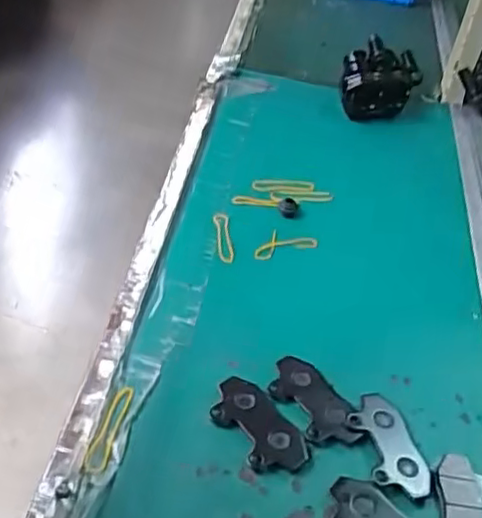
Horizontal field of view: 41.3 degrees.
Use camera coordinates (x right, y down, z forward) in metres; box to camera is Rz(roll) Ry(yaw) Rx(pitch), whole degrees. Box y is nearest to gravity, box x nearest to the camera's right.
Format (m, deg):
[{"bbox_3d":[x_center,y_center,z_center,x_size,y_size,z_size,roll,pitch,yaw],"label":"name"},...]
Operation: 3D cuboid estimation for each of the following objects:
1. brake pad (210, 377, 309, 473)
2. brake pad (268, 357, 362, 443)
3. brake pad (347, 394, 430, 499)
[{"bbox_3d":[0.010,0.105,0.408,0.039,0.006,0.072,-21,49,-28],"label":"brake pad"},{"bbox_3d":[0.047,0.093,0.424,0.035,0.007,0.070,-22,49,-29],"label":"brake pad"},{"bbox_3d":[0.094,0.116,0.407,0.037,0.006,0.070,-10,44,-18],"label":"brake pad"}]

